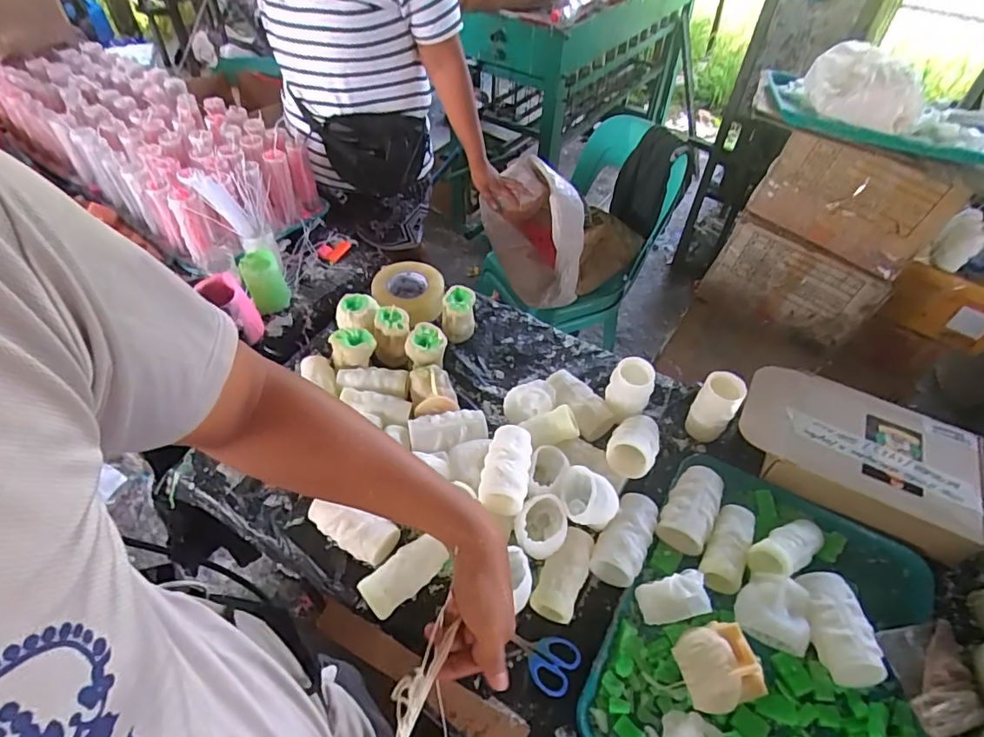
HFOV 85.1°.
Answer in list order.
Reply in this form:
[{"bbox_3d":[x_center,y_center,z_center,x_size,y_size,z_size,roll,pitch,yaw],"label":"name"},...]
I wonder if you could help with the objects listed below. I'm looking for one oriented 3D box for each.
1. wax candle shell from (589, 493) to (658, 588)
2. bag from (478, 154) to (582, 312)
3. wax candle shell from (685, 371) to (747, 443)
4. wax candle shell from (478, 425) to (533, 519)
[{"bbox_3d":[0.181,0.225,0.723,0.058,0.049,0.121,25,53,18],"label":"wax candle shell"},{"bbox_3d":[0.102,-0.357,1.401,0.214,0.279,0.357,-7,50,-8],"label":"bag"},{"bbox_3d":[0.341,0.060,0.823,0.060,0.116,0.047,24,53,17],"label":"wax candle shell"},{"bbox_3d":[0.020,0.137,0.741,0.064,0.051,0.125,7,50,4],"label":"wax candle shell"}]

